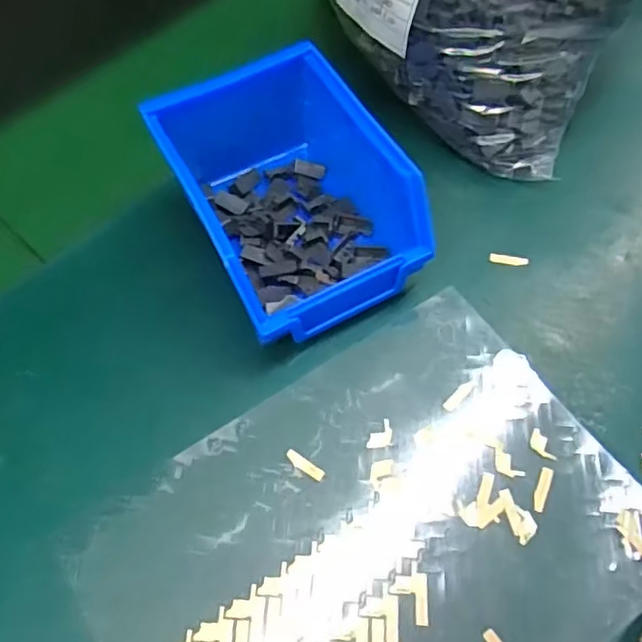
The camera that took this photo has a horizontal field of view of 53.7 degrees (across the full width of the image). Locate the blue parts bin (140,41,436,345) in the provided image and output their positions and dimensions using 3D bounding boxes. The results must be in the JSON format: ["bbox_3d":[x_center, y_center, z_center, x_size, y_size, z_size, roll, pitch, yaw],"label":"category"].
[{"bbox_3d":[-0.019,-0.069,0.355,0.104,0.074,0.145,-27,64,-13],"label":"blue parts bin"}]

